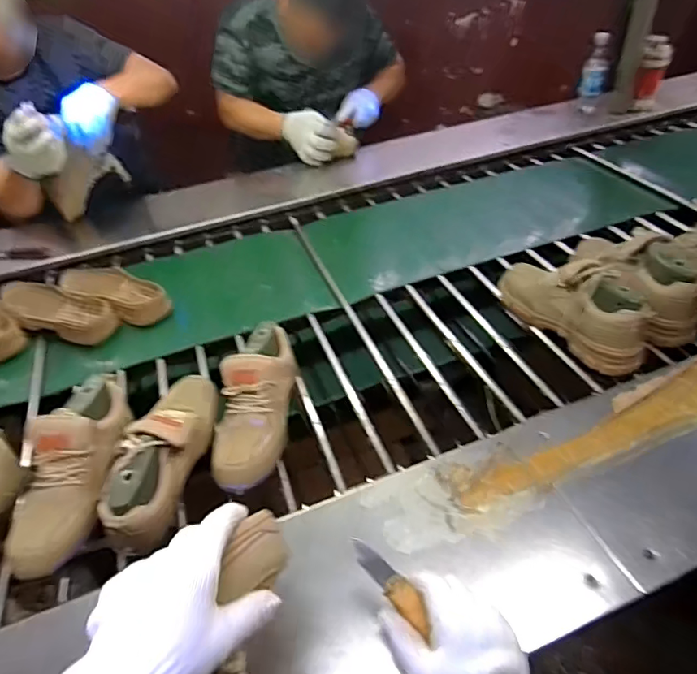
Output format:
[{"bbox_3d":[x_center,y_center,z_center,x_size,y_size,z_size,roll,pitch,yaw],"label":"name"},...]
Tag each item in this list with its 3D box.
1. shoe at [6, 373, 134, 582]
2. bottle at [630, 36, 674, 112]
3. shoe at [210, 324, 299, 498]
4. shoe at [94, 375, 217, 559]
[{"bbox_3d":[-0.358,0.160,0.665,0.088,0.097,0.270,1,58,9],"label":"shoe"},{"bbox_3d":[0.860,-0.743,1.465,0.073,0.194,0.066,18,45,23],"label":"bottle"},{"bbox_3d":[-0.135,0.086,0.727,0.092,0.092,0.262,1,56,9],"label":"shoe"},{"bbox_3d":[-0.239,0.141,0.679,0.085,0.102,0.255,-2,41,1],"label":"shoe"}]

